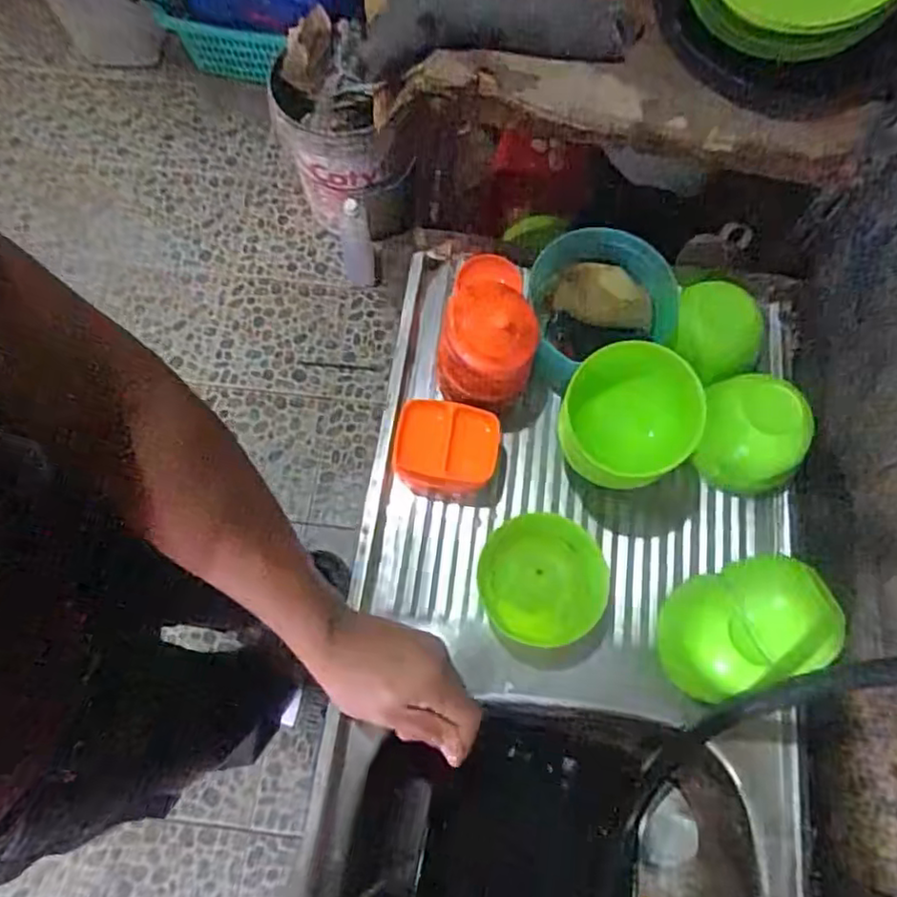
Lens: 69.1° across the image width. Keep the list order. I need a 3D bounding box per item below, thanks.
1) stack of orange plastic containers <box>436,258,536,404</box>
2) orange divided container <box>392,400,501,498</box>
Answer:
[{"bbox_3d":[0.039,-0.103,0.602,0.083,0.099,0.095,16,72,5],"label":"stack of orange plastic containers"},{"bbox_3d":[-0.003,0.001,0.615,0.095,0.049,0.076,8,72,3],"label":"orange divided container"}]

